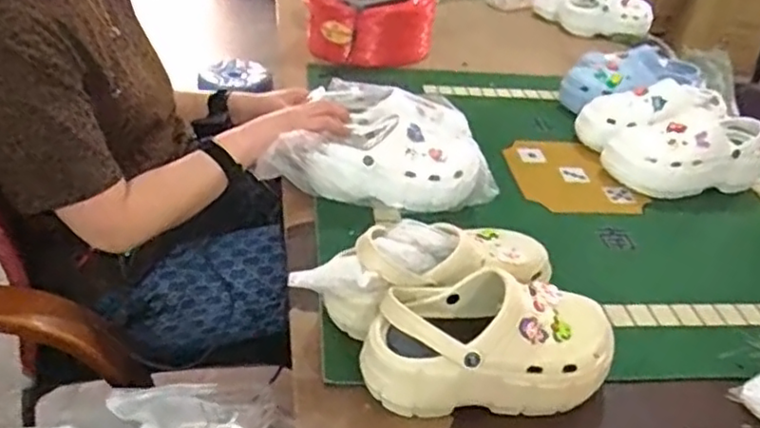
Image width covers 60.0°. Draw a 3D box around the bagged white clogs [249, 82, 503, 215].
[{"bbox_3d":[0.002,-0.103,0.997,0.298,0.112,0.231,0,33,-6],"label":"bagged white clogs"}]

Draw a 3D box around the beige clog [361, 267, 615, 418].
[{"bbox_3d":[0.113,0.133,0.684,0.251,0.125,0.101,0,33,-7],"label":"beige clog"}]

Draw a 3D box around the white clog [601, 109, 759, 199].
[{"bbox_3d":[0.504,-0.107,1.091,0.249,0.122,0.116,-3,34,-12],"label":"white clog"}]

